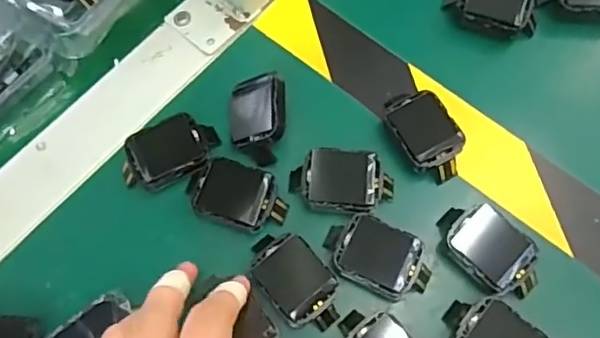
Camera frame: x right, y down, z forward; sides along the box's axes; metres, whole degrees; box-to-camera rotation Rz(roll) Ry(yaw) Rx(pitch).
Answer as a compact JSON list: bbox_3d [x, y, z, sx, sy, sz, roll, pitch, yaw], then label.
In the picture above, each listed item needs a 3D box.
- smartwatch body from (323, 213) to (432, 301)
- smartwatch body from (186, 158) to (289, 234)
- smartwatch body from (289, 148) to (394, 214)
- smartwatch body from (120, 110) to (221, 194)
[{"bbox_3d":[0.039,0.045,0.293,0.053,0.015,0.032,21,71,7],"label":"smartwatch body"},{"bbox_3d":[-0.033,0.014,0.306,0.053,0.015,0.032,21,71,7],"label":"smartwatch body"},{"bbox_3d":[0.022,0.008,0.308,0.054,0.017,0.033,6,70,2],"label":"smartwatch body"},{"bbox_3d":[-0.070,-0.009,0.312,0.053,0.020,0.030,-24,72,-9],"label":"smartwatch body"}]

